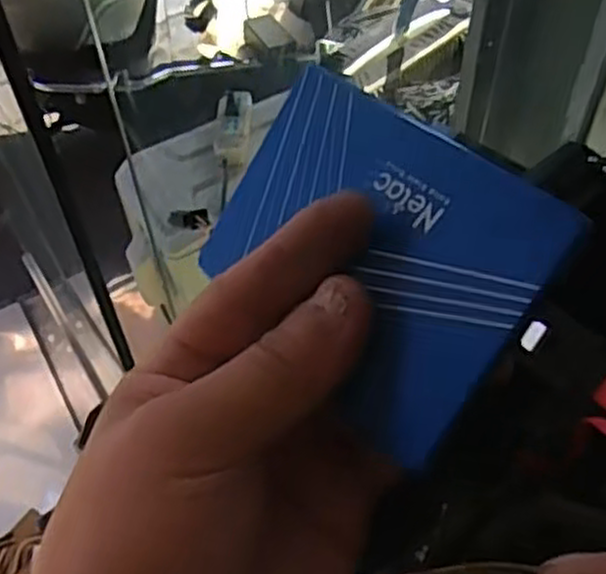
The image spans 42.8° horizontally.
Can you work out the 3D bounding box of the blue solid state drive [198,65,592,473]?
[{"bbox_3d":[0.014,-0.010,0.195,0.094,0.004,0.068,41,105,36],"label":"blue solid state drive"}]

